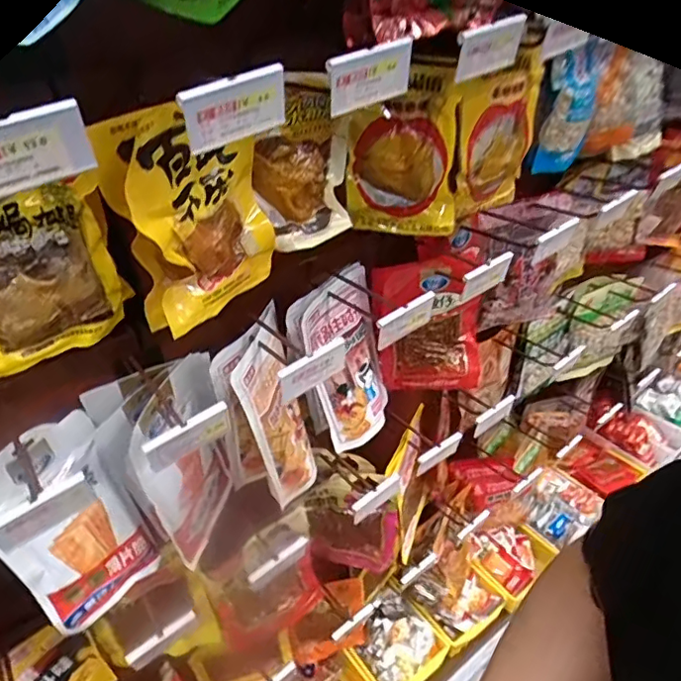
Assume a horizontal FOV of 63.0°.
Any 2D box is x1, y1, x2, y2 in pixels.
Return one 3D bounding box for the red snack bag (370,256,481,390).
[{"bbox_3d":[0.132,-0.022,0.822,0.166,0.218,0.058,-8,39,-6],"label":"red snack bag"}]

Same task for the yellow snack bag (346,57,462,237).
[{"bbox_3d":[0.075,-0.224,0.674,0.129,0.199,0.034,3,39,7],"label":"yellow snack bag"}]

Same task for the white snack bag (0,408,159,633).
[{"bbox_3d":[-0.302,0.212,0.626,0.018,0.248,0.140,12,37,40],"label":"white snack bag"}]

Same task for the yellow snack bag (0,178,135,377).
[{"bbox_3d":[-0.286,-0.077,0.509,0.131,0.201,0.053,-15,40,-16],"label":"yellow snack bag"}]

